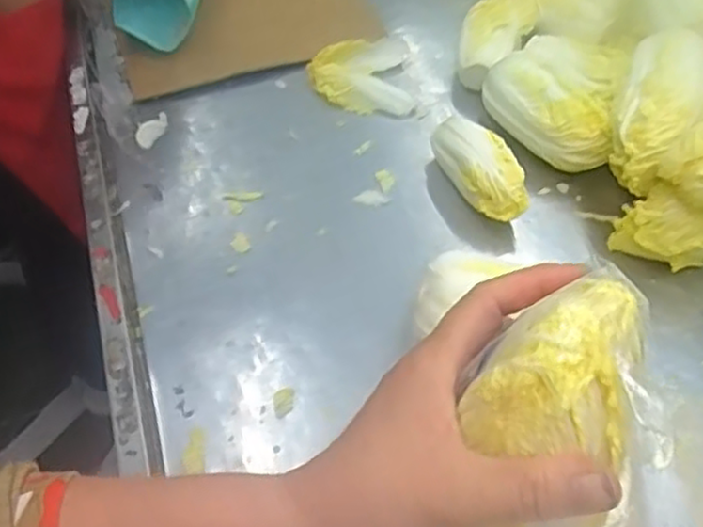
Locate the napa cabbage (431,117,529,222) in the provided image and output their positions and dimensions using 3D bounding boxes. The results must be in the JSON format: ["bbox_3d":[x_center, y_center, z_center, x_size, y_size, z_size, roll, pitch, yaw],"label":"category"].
[{"bbox_3d":[0.113,-0.078,0.623,0.046,0.053,0.112,-29,59,-19],"label":"napa cabbage"}]

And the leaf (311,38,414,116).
[{"bbox_3d":[0.010,-0.190,0.719,0.098,0.023,0.083,-2,54,-1],"label":"leaf"}]

